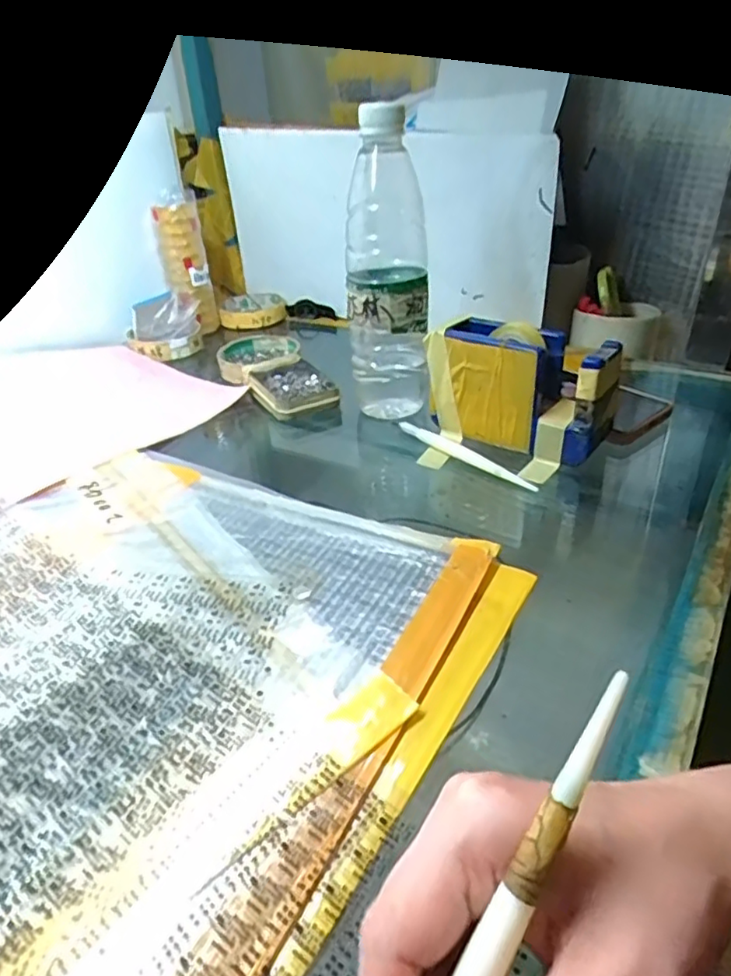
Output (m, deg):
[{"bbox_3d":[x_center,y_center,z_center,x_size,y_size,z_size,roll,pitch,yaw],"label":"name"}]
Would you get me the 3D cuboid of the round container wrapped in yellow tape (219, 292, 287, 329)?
[{"bbox_3d":[-0.144,-0.230,0.787,0.082,0.019,0.094,-7,33,-2],"label":"round container wrapped in yellow tape"}]

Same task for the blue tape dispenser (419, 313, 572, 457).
[{"bbox_3d":[0.096,-0.083,0.462,0.096,0.079,0.047,17,39,31],"label":"blue tape dispenser"}]

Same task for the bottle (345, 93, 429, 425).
[{"bbox_3d":[0.016,-0.171,0.480,0.062,0.212,0.058,-3,33,4],"label":"bottle"}]

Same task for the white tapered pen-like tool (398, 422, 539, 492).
[{"bbox_3d":[0.070,-0.026,0.450,0.008,0.012,0.129,-27,38,-30],"label":"white tapered pen-like tool"}]

